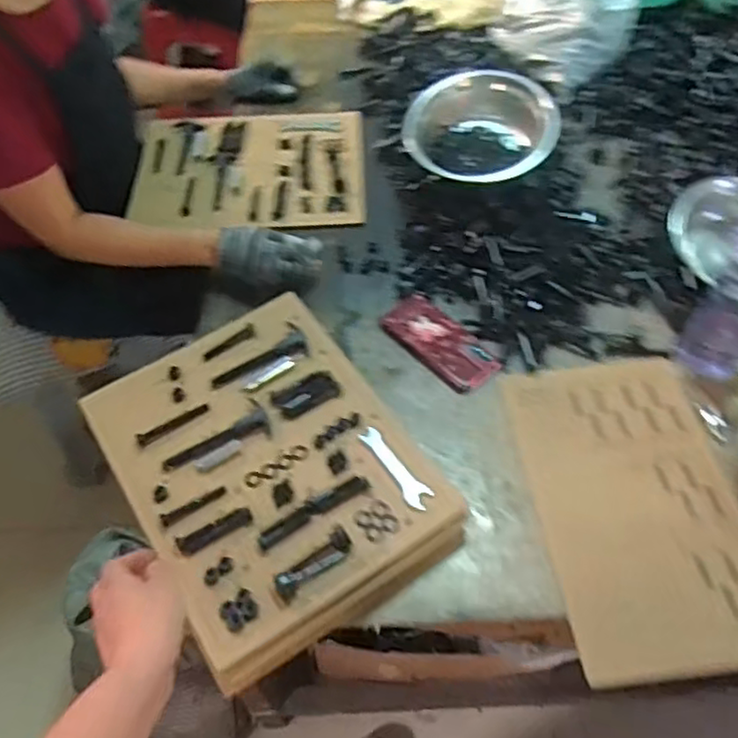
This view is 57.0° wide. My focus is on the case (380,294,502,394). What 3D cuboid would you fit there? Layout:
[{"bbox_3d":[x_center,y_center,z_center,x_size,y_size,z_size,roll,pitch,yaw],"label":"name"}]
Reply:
[{"bbox_3d":[0.097,-0.039,0.943,0.081,0.008,0.174,-33,59,-20],"label":"case"}]

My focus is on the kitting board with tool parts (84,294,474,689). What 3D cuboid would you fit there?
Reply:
[{"bbox_3d":[-0.121,0.105,0.801,0.304,0.042,0.400,-29,58,-17],"label":"kitting board with tool parts"}]

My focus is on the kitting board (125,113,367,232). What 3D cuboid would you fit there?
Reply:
[{"bbox_3d":[-0.210,-0.351,1.198,0.398,0.018,0.313,-4,54,-1],"label":"kitting board"}]

